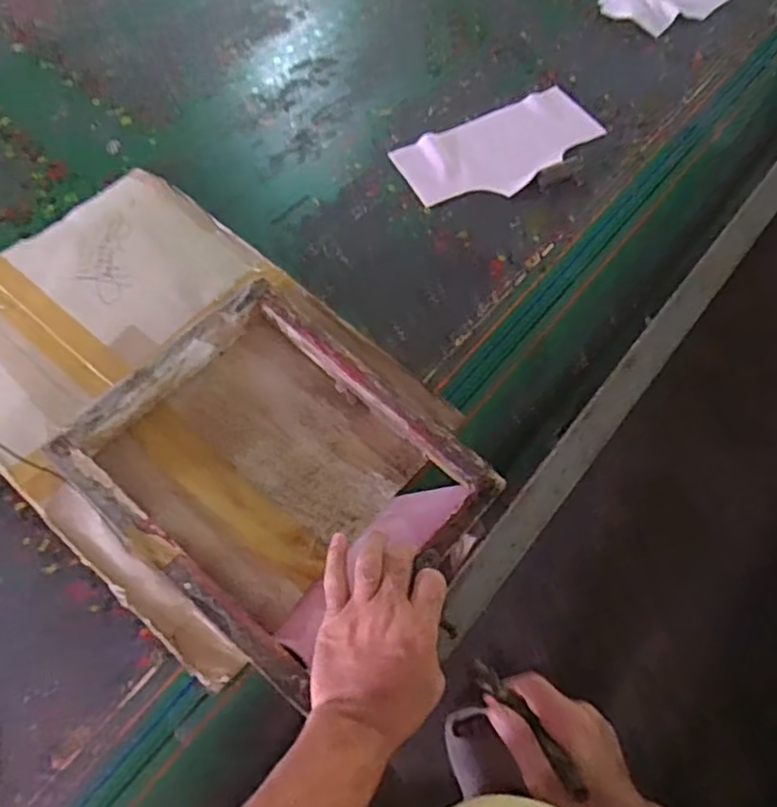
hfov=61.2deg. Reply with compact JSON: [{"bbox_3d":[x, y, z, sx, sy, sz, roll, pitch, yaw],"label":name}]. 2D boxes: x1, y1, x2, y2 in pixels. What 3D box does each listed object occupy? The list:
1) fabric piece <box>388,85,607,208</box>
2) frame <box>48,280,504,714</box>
[{"bbox_3d":[0.151,-0.336,0.862,0.280,0.014,0.131,-27,67,-15],"label":"fabric piece"},{"bbox_3d":[-0.089,0.057,0.617,0.324,0.058,0.280,40,68,16],"label":"frame"}]

